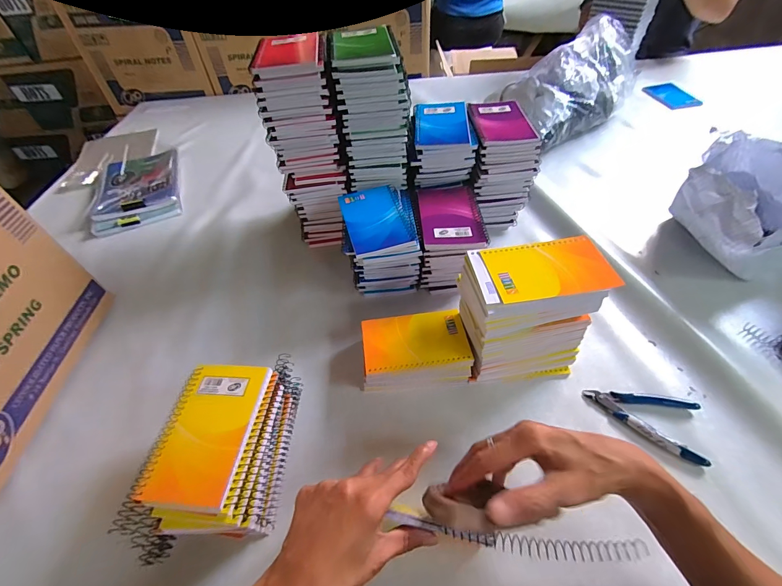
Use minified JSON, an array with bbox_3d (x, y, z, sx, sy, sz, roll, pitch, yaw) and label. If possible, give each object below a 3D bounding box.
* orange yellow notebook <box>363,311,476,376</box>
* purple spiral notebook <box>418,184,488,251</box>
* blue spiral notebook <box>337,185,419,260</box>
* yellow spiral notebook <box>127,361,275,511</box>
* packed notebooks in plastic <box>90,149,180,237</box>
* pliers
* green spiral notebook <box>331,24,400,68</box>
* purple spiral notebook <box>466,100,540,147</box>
[{"bbox_3d":[0.030,0.058,0.445,0.128,0.004,0.076,-8,49,-3],"label":"orange yellow notebook"},{"bbox_3d":[0.087,-0.116,0.512,0.086,0.016,0.142,-3,49,1],"label":"purple spiral notebook"},{"bbox_3d":[-0.020,-0.103,0.492,0.084,0.016,0.123,-13,49,-7],"label":"blue spiral notebook"},{"bbox_3d":[-0.175,0.131,0.340,0.083,0.012,0.131,3,49,6],"label":"yellow spiral notebook"},{"bbox_3d":[-0.539,-0.225,0.761,0.160,0.034,0.240,-18,51,-11],"label":"packed notebooks in plastic"},{"bbox_3d":[0.288,0.138,0.404,0.116,0.012,0.068,18,53,18],"label":"pliers"},{"bbox_3d":[-0.035,-0.333,0.476,0.085,0.013,0.115,-6,49,-1],"label":"green spiral notebook"},{"bbox_3d":[0.173,-0.268,0.549,0.090,0.013,0.123,-3,49,1],"label":"purple spiral notebook"}]

